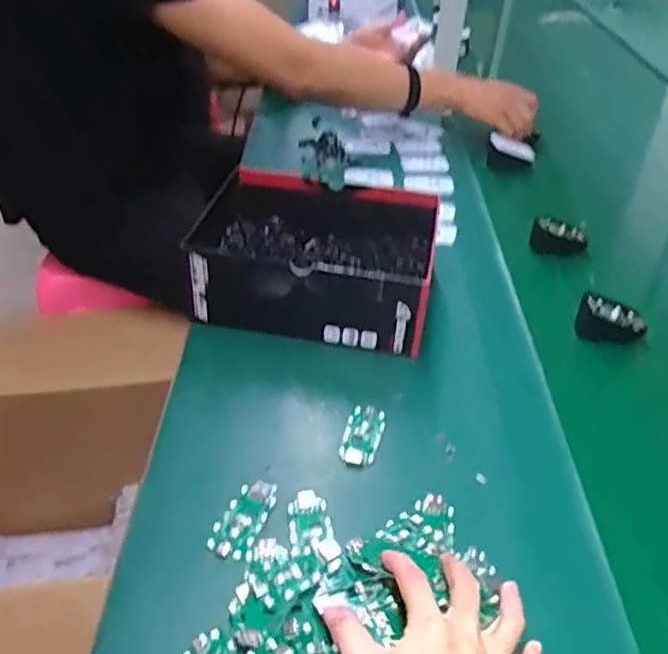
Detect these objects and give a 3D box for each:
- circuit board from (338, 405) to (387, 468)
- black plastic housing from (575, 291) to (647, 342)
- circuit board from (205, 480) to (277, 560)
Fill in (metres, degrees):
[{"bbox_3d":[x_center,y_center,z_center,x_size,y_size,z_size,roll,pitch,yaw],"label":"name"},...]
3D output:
[{"bbox_3d":[0.025,0.089,0.561,0.032,0.006,0.069,10,37,9],"label":"circuit board"},{"bbox_3d":[0.294,-0.007,0.707,0.067,0.048,0.025,10,38,10],"label":"black plastic housing"},{"bbox_3d":[-0.066,0.142,0.492,0.031,0.008,0.067,17,39,18],"label":"circuit board"}]

